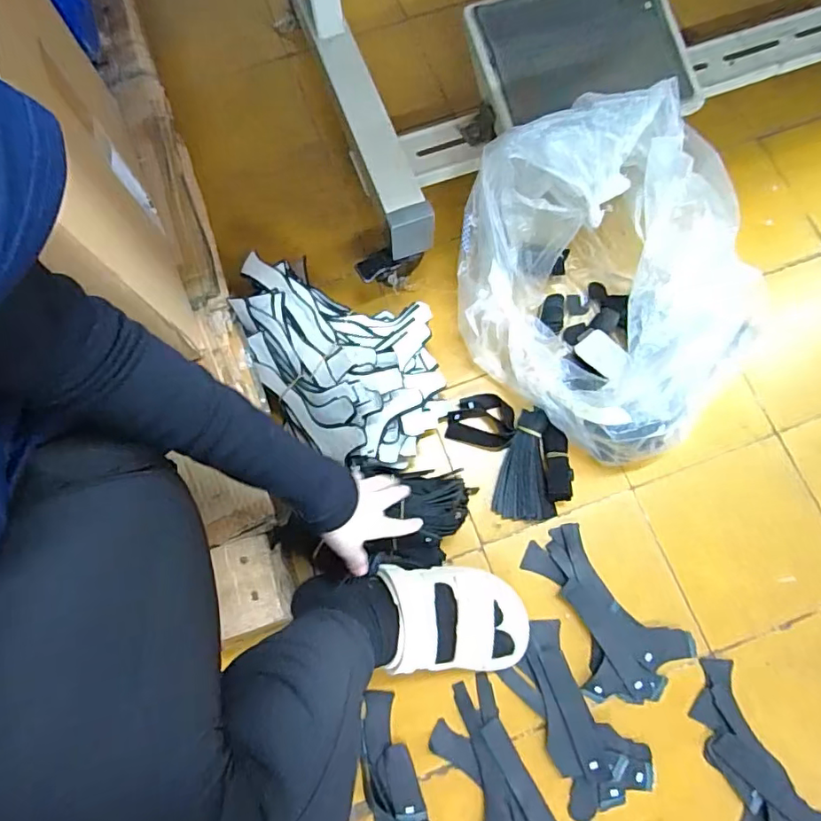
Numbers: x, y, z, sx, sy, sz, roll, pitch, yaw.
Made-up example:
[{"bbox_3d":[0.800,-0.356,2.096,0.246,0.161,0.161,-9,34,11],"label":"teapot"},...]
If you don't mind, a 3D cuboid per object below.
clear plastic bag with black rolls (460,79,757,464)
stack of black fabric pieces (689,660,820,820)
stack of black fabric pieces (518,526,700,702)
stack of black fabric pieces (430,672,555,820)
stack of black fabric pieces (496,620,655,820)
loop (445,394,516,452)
[{"bbox_3d":[0.219,-0.144,0.612,0.274,0.216,0.360,-43,79,-10],"label":"clear plastic bag with black rolls"},{"bbox_3d":[0.363,0.393,0.578,0.118,0.010,0.215,-32,77,-8],"label":"stack of black fabric pieces"},{"bbox_3d":[0.215,0.235,0.625,0.123,0.009,0.199,-37,78,-9],"label":"stack of black fabric pieces"},{"bbox_3d":[0.104,0.409,0.581,0.100,0.009,0.222,-27,76,-7],"label":"stack of black fabric pieces"},{"bbox_3d":[0.180,0.335,0.597,0.097,0.014,0.190,-27,76,-7],"label":"stack of black fabric pieces"},{"bbox_3d":[0.089,0.015,0.684,0.082,0.018,0.070,3,75,1],"label":"loop"}]

